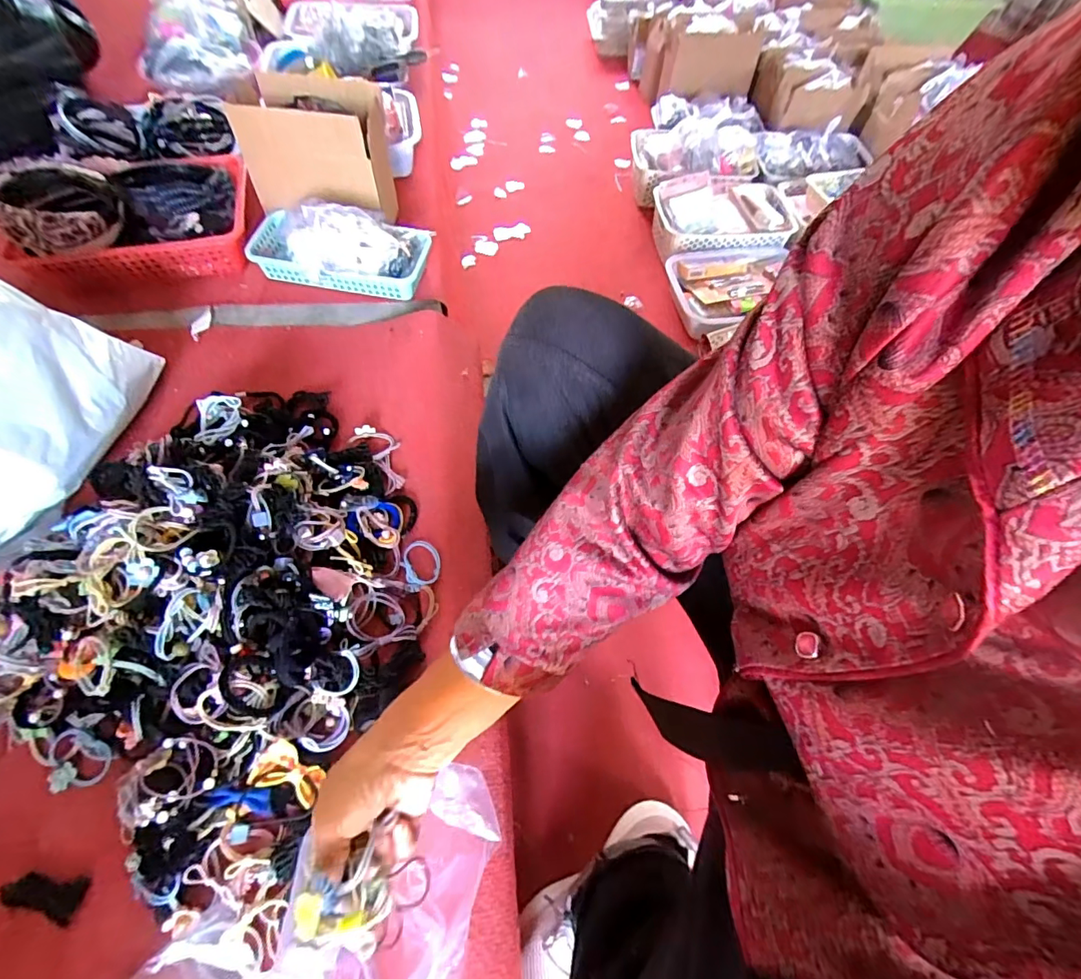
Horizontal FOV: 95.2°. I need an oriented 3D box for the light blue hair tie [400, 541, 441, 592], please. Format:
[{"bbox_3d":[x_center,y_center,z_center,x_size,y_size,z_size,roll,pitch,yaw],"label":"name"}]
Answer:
[{"bbox_3d":[-0.136,0.085,0.561,0.042,0.007,0.054,-20,63,-14],"label":"light blue hair tie"}]

